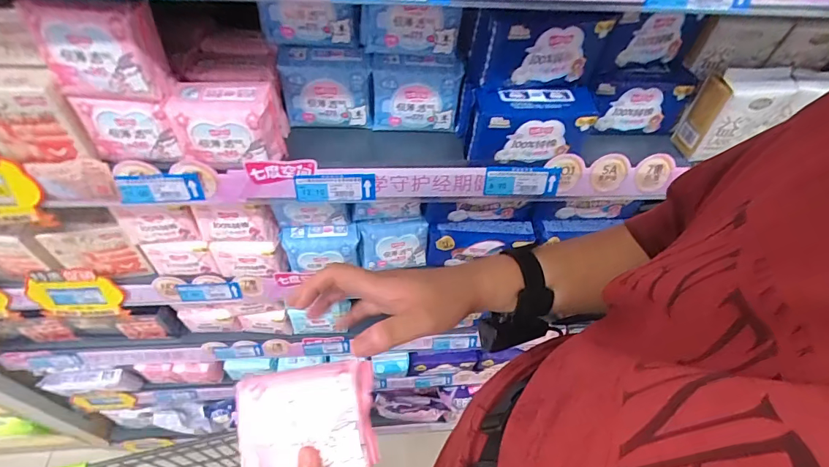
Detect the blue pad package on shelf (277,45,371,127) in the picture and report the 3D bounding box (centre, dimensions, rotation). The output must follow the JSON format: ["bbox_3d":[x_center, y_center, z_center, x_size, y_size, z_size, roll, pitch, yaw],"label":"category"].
[{"bbox_3d":[-0.112,-0.187,0.558,0.110,0.089,0.050,2,52,-3],"label":"blue pad package on shelf"}]

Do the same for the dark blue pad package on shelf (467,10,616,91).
[{"bbox_3d":[0.142,-0.228,0.500,0.145,0.091,0.070,-10,54,-12],"label":"dark blue pad package on shelf"}]

